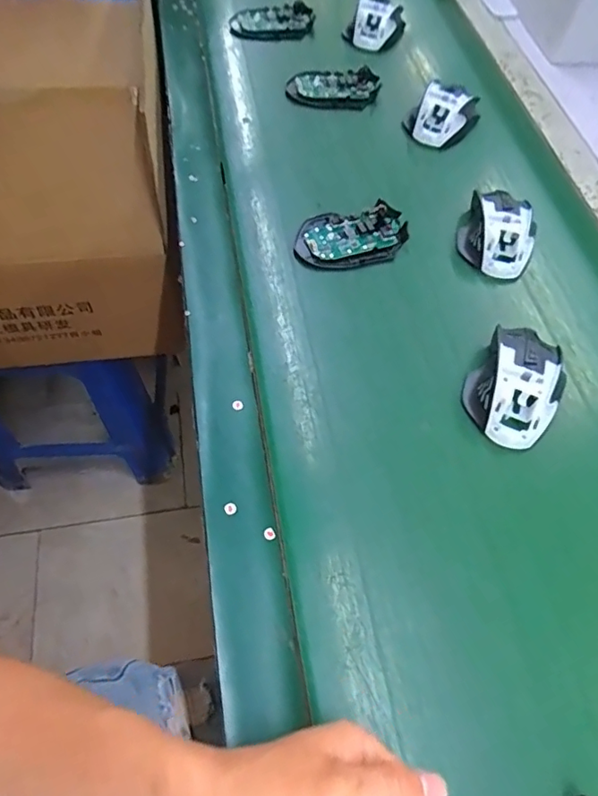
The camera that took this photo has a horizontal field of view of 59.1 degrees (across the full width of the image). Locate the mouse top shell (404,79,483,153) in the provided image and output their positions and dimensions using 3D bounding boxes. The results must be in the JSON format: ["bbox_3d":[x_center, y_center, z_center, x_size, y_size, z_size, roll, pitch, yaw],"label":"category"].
[{"bbox_3d":[0.176,-0.345,0.639,0.066,0.034,0.082,33,62,15],"label":"mouse top shell"}]

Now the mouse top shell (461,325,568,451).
[{"bbox_3d":[0.186,-0.015,0.445,0.072,0.035,0.109,32,62,14],"label":"mouse top shell"}]

